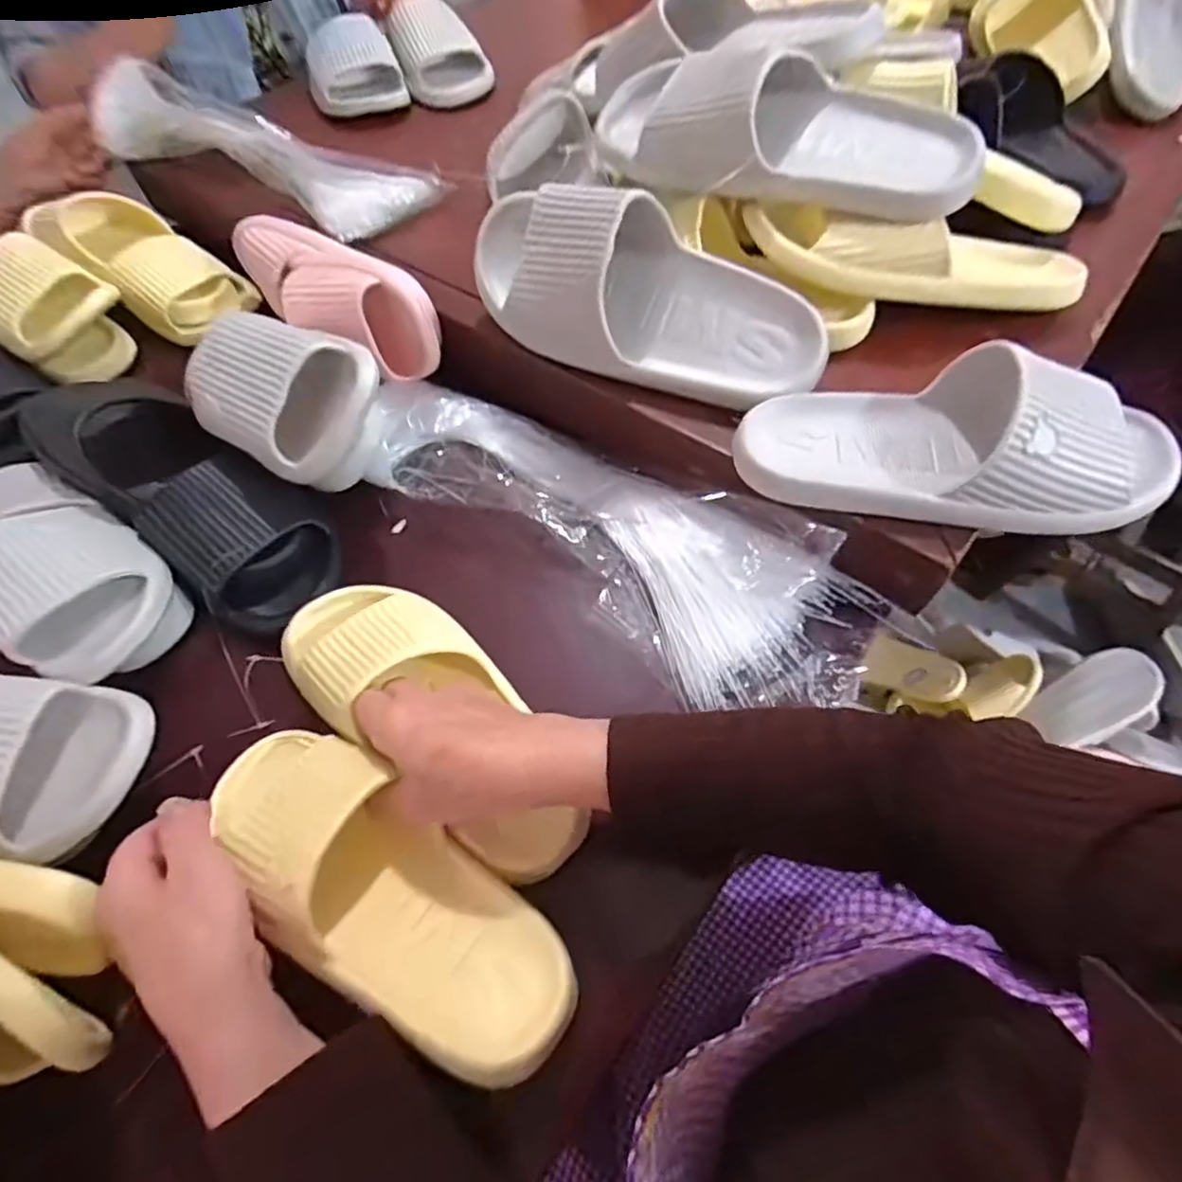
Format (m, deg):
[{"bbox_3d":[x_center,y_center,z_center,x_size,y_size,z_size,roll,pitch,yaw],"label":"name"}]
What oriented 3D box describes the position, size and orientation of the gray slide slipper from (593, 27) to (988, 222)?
[{"bbox_3d":[0.143,-0.350,0.480,0.280,0.077,0.089,11,59,10],"label":"gray slide slipper"}]

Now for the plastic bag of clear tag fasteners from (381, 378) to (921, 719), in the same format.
[{"bbox_3d":[0.001,-0.050,0.499,0.446,0.045,0.140,33,65,21],"label":"plastic bag of clear tag fasteners"}]

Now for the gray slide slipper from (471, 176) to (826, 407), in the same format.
[{"bbox_3d":[0.031,-0.217,0.467,0.284,0.070,0.116,24,94,8],"label":"gray slide slipper"}]

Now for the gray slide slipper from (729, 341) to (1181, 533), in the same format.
[{"bbox_3d":[0.237,-0.104,0.414,0.273,0.066,0.109,7,58,7],"label":"gray slide slipper"}]

